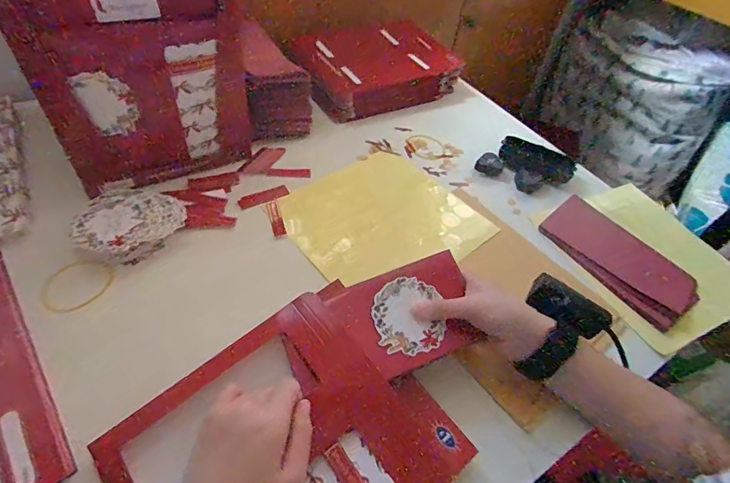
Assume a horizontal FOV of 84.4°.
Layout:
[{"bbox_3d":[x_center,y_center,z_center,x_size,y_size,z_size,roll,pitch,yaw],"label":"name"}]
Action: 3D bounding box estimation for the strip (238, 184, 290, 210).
[{"bbox_3d":[-0.129,-0.058,0.515,0.065,0.004,0.022,-24,55,-22],"label":"strip"}]

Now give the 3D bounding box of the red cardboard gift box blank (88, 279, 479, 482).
[{"bbox_3d":[-0.053,0.156,0.304,0.225,0.017,0.189,-31,75,-28],"label":"red cardboard gift box blank"}]

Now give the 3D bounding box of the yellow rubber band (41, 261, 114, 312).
[{"bbox_3d":[-0.294,0.043,0.410,0.055,0.004,0.066,27,47,5],"label":"yellow rubber band"}]

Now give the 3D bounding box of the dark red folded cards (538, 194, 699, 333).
[{"bbox_3d":[0.322,0.018,0.513,0.102,0.012,0.184,-28,57,-25],"label":"dark red folded cards"}]

